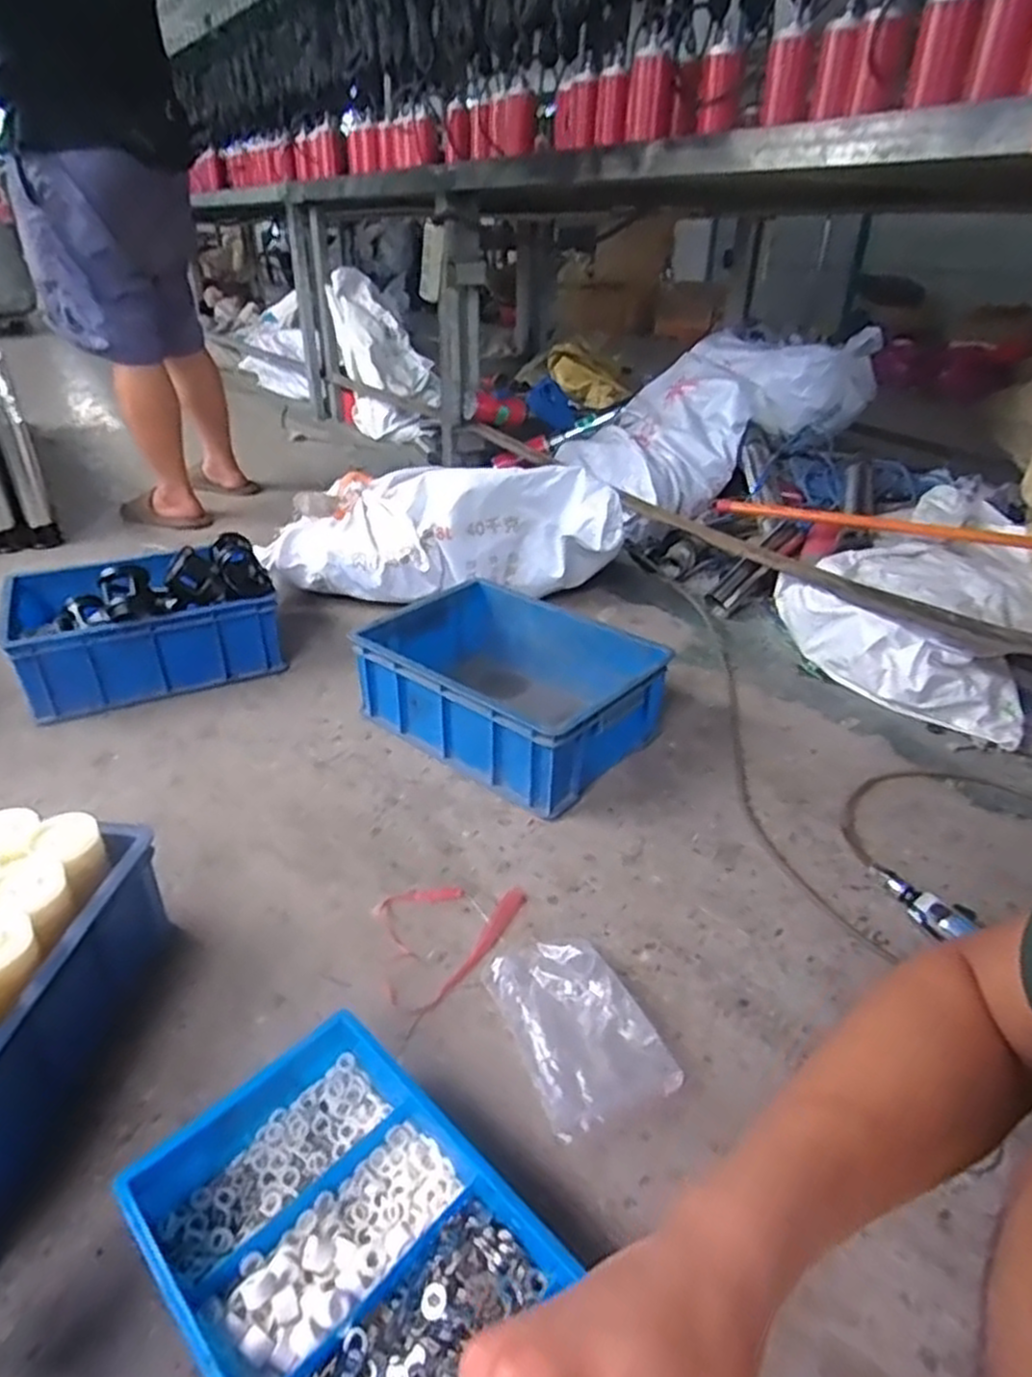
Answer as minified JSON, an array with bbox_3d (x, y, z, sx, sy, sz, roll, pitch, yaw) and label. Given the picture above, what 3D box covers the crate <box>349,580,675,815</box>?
[{"bbox_3d":[-0.006,-0.009,1.129,0.401,0.144,0.311,24,37,33],"label":"crate"}]

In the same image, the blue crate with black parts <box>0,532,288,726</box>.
[{"bbox_3d":[-0.609,-0.120,1.220,0.396,0.192,0.224,-12,33,-22],"label":"blue crate with black parts"}]

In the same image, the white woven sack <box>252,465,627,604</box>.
[{"bbox_3d":[-0.139,-0.323,1.473,0.687,0.230,0.219,3,31,3],"label":"white woven sack"}]

